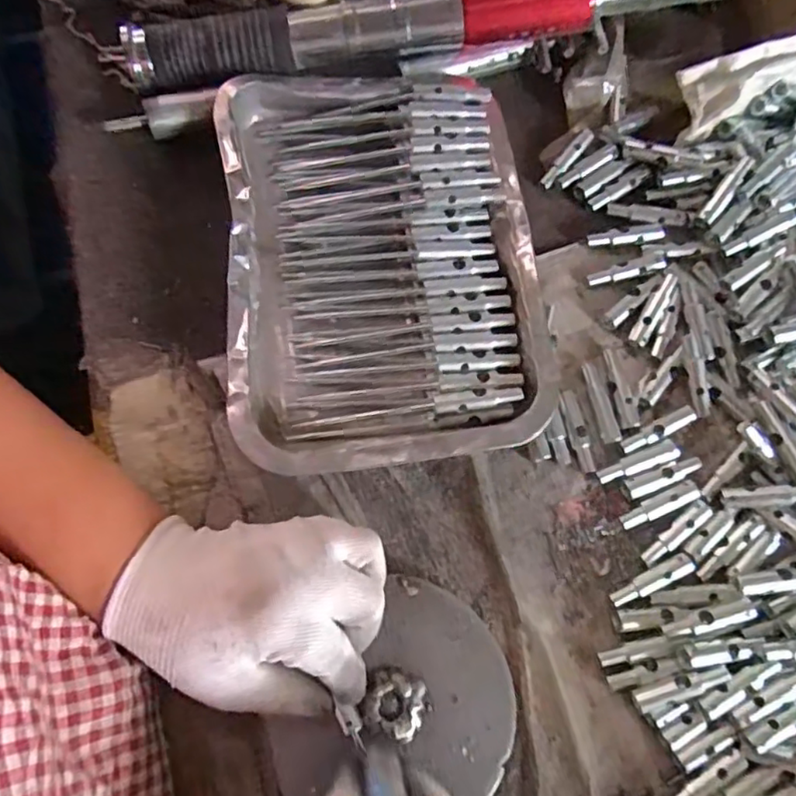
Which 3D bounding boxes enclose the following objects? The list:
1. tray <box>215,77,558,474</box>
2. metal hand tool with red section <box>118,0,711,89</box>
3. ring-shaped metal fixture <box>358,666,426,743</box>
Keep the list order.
[{"bbox_3d":[-0.009,-0.083,0.375,0.179,0.030,0.245,-6,75,-3],"label":"tray"},{"bbox_3d":[0.026,-0.250,0.406,0.397,0.026,0.032,-10,75,-4],"label":"metal hand tool with red section"},{"bbox_3d":[-0.001,0.157,0.318,0.032,0.008,0.030,0,75,-1],"label":"ring-shaped metal fixture"}]

